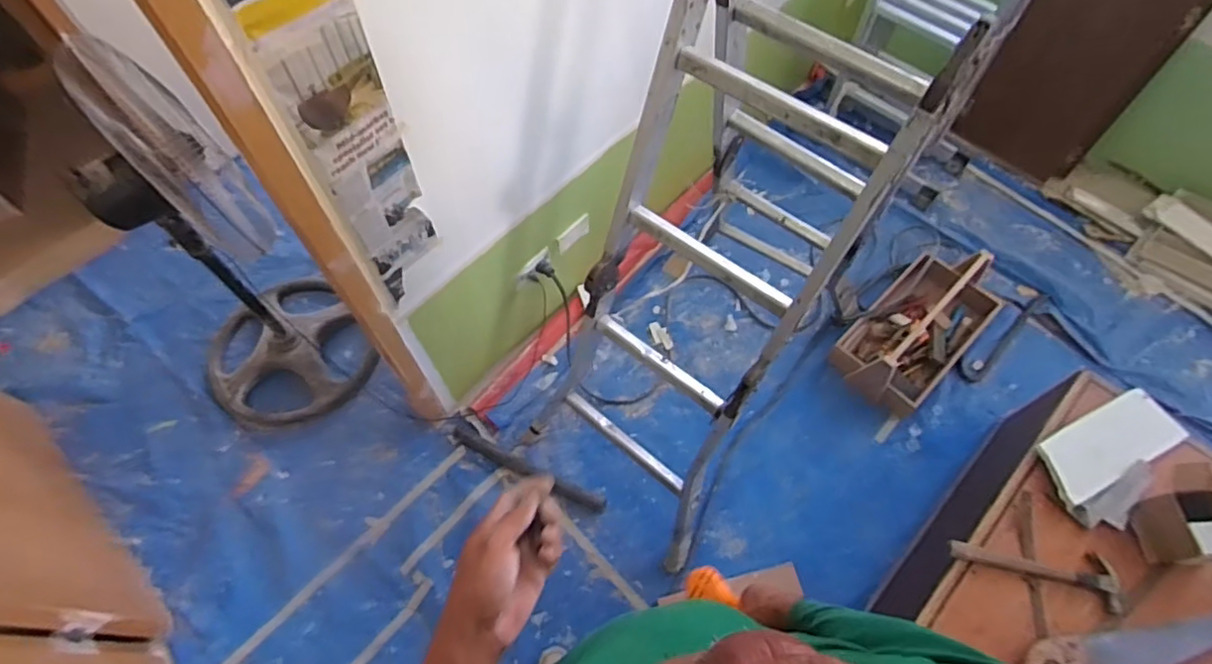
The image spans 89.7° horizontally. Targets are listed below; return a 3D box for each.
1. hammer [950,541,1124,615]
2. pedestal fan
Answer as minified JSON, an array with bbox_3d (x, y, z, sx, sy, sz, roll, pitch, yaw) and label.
[{"bbox_3d":[0.840,0.443,1.185,0.304,0.040,0.088,18,62,9],"label":"hammer"},{"bbox_3d":[-0.900,-0.139,1.391,0.396,0.936,0.393,0,60,0],"label":"pedestal fan"}]

